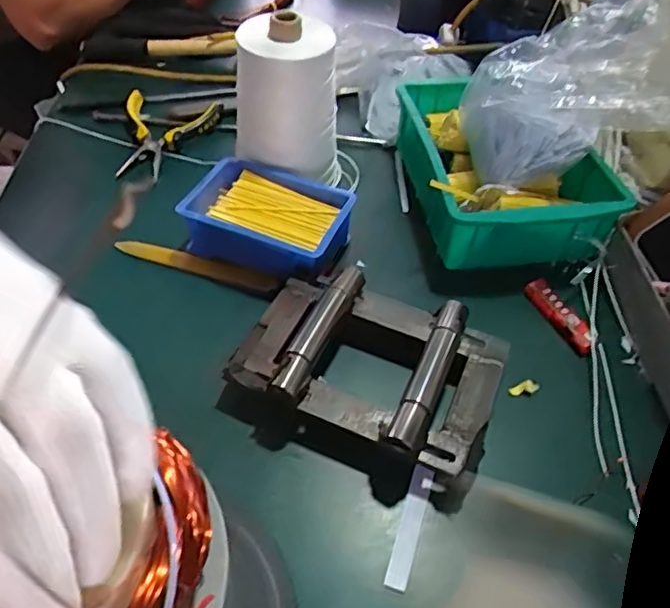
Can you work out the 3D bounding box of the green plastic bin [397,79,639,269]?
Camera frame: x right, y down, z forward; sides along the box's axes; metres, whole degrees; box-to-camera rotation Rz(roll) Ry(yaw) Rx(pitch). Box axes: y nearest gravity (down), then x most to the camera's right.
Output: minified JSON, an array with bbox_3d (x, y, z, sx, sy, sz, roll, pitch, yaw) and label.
[{"bbox_3d":[0.166,-0.143,0.619,0.180,0.073,0.231,-2,49,-4],"label":"green plastic bin"}]

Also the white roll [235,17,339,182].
[{"bbox_3d":[-0.048,-0.189,0.596,0.090,0.162,0.087,1,49,-1],"label":"white roll"}]

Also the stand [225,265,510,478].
[{"bbox_3d":[0.027,0.045,0.475,0.190,0.050,0.135,22,52,16],"label":"stand"}]

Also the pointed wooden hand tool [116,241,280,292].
[{"bbox_3d":[-0.132,-0.038,0.572,0.158,0.007,0.020,15,50,11],"label":"pointed wooden hand tool"}]

